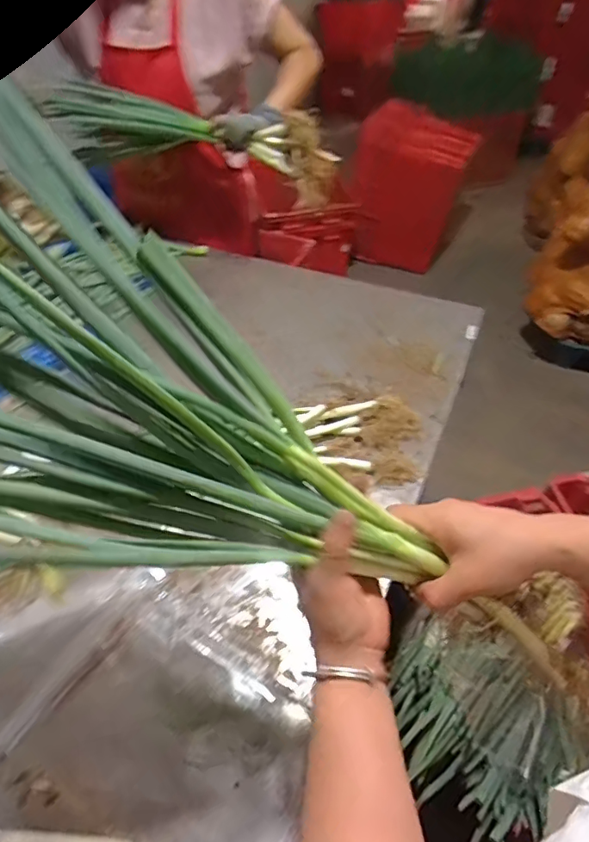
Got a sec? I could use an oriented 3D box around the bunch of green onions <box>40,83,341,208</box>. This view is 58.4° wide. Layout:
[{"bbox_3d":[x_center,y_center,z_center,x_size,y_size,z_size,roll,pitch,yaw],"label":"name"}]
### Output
[{"bbox_3d":[-0.188,-0.573,1.087,0.546,0.173,0.114,1,47,2],"label":"bunch of green onions"}]

